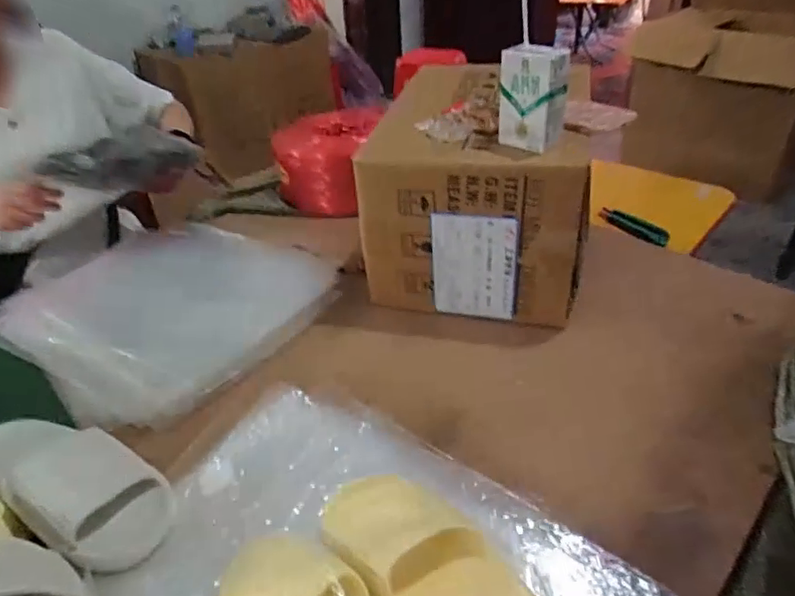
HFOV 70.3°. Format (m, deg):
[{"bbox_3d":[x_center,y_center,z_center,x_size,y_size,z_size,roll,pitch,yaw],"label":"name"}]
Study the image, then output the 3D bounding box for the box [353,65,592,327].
[{"bbox_3d":[0.128,-0.172,0.831,0.285,0.249,0.322,7,37,13],"label":"box"}]

